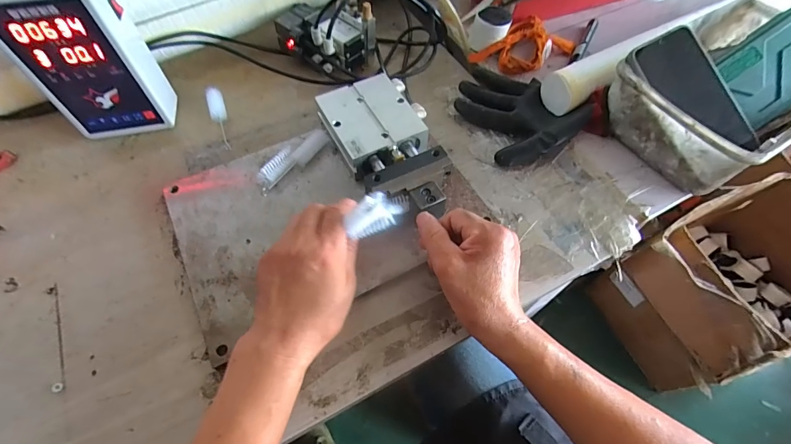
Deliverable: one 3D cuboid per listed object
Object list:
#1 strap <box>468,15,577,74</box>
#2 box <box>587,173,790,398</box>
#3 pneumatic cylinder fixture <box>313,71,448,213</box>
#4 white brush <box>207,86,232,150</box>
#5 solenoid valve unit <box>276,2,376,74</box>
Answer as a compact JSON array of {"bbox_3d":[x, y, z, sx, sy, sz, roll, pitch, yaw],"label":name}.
[{"bbox_3d":[0.180,-0.242,0.531,0.118,0.032,0.088,-36,65,-19],"label":"strap"},{"bbox_3d":[0.800,0.147,0.915,0.438,0.310,0.314,-20,61,-11],"label":"box"},{"bbox_3d":[-0.007,-0.082,0.439,0.124,0.051,0.202,-23,62,-13],"label":"pneumatic cylinder fixture"},{"bbox_3d":[-0.231,-0.138,0.496,0.019,0.018,0.103,-18,61,-10],"label":"white brush"},{"bbox_3d":[-0.099,-0.258,0.524,0.123,0.083,0.065,23,62,14],"label":"solenoid valve unit"}]

